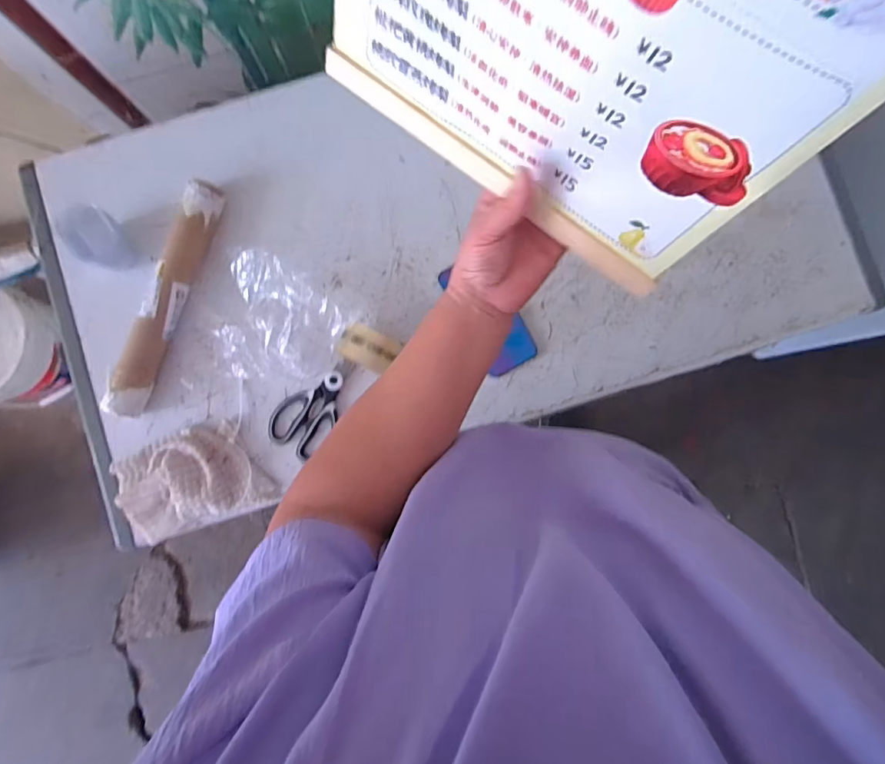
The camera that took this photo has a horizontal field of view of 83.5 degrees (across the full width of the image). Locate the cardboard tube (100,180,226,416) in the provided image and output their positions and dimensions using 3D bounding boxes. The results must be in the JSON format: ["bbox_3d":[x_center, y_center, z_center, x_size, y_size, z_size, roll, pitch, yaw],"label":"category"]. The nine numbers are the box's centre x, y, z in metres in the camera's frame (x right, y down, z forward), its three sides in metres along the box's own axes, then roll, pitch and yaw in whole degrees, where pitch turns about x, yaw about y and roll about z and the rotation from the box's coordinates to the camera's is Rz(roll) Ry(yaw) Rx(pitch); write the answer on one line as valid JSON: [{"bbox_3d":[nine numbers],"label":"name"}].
[{"bbox_3d":[-0.370,-0.114,0.673,0.048,0.049,0.330,18,87,1],"label":"cardboard tube"}]

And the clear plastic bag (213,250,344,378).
[{"bbox_3d":[-0.223,-0.078,0.666,0.168,0.061,0.164,19,87,1],"label":"clear plastic bag"}]

